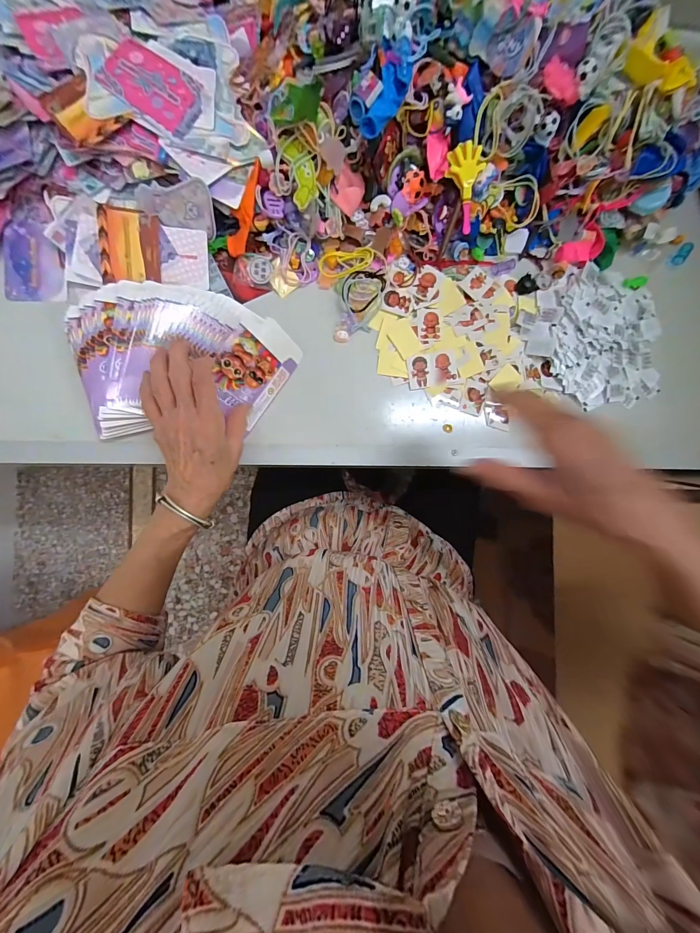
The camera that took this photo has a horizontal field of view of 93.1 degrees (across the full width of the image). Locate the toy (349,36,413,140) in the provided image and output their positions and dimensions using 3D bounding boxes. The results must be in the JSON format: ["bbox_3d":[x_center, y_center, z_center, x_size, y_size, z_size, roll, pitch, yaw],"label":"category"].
[{"bbox_3d":[0.033,-0.383,0.338,0.039,0.019,0.089,34,97,-3],"label":"toy"}]

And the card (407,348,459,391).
[{"bbox_3d":[0.103,-0.121,0.412,0.060,0.006,0.041,-10,88,-6],"label":"card"}]

